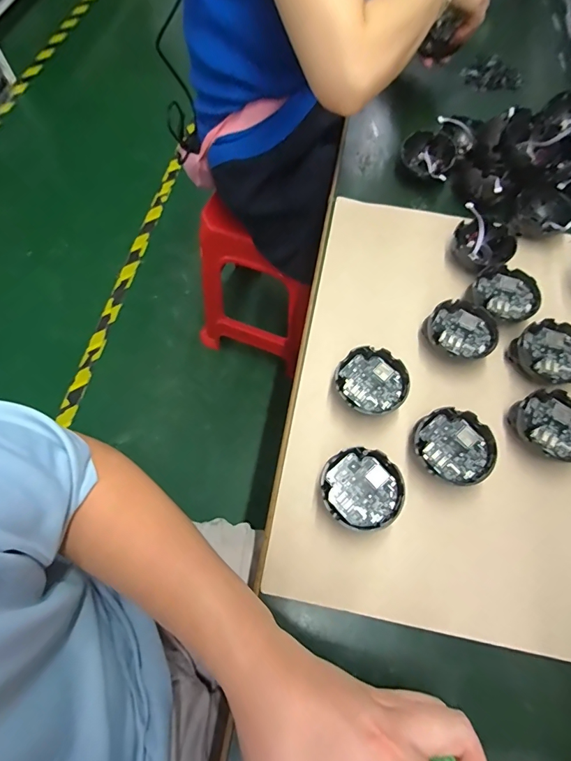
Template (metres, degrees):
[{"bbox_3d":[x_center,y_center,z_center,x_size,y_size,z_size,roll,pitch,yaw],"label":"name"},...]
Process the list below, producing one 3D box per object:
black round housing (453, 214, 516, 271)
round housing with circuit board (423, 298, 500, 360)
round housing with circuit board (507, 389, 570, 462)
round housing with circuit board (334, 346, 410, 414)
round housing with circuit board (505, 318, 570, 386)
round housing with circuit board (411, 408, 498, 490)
[{"bbox_3d":[0.235,-0.164,0.470,0.059,0.029,0.064,1,67,-2],"label":"black round housing"},{"bbox_3d":[0.188,-0.050,0.430,0.070,0.035,0.067,1,67,-2],"label":"round housing with circuit board"},{"bbox_3d":[0.256,0.046,0.383,0.068,0.031,0.067,1,67,-2],"label":"round housing with circuit board"},{"bbox_3d":[0.086,0.006,0.405,0.069,0.036,0.069,1,67,-2],"label":"round housing with circuit board"},{"bbox_3d":[0.279,-0.026,0.418,0.069,0.031,0.067,1,67,-2],"label":"round housing with circuit board"},{"bbox_3d":[0.155,0.065,0.374,0.071,0.035,0.066,1,67,-2],"label":"round housing with circuit board"}]

